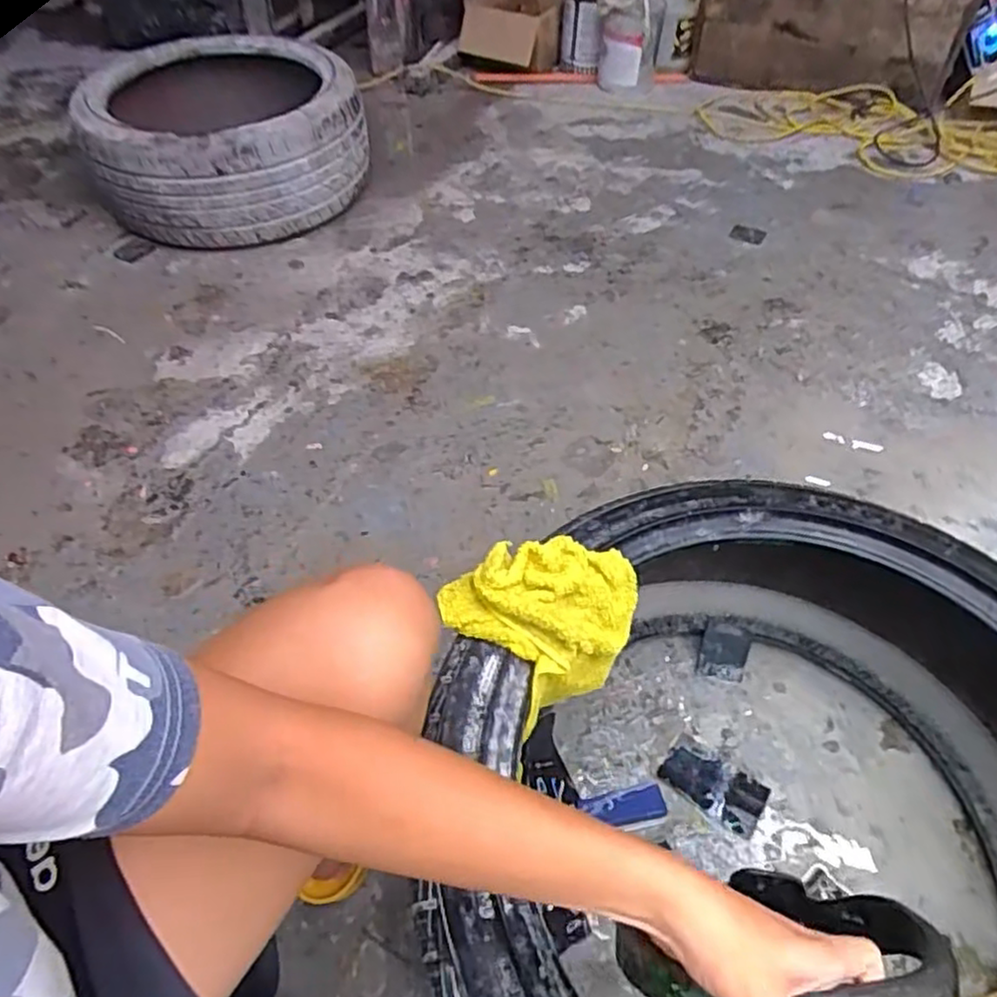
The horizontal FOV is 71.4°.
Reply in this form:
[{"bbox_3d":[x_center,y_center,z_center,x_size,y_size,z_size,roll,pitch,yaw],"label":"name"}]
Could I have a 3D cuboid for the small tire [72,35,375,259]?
[{"bbox_3d":[-0.593,-0.800,1.545,0.578,0.249,0.565,-9,52,-7],"label":"small tire"}]

